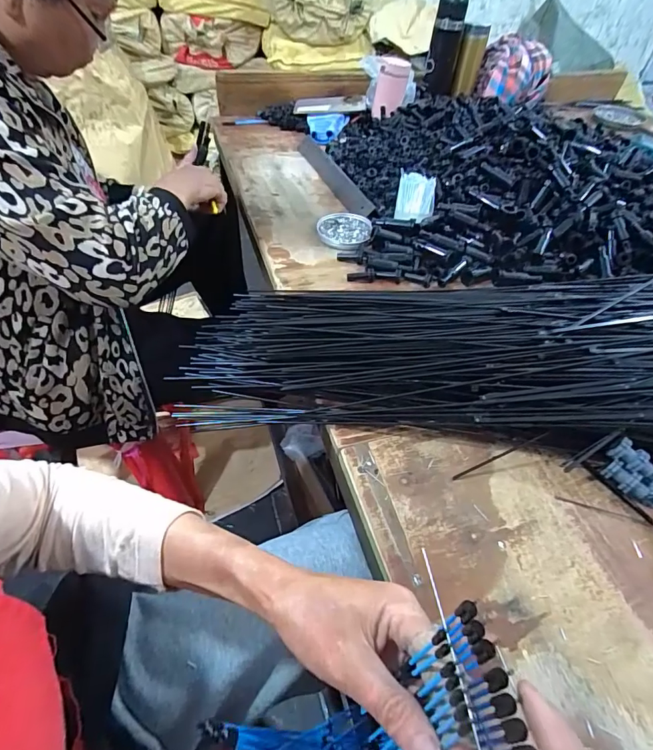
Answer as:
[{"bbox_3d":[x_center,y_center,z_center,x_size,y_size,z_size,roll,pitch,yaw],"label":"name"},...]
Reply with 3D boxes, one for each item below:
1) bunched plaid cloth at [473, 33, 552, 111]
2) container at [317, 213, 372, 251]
[{"bbox_3d":[0.459,-0.736,1.043,0.170,0.163,0.049,15,11,-1],"label":"bunched plaid cloth"},{"bbox_3d":[0.027,-0.227,0.669,0.083,0.011,0.092,7,48,1],"label":"container"}]

